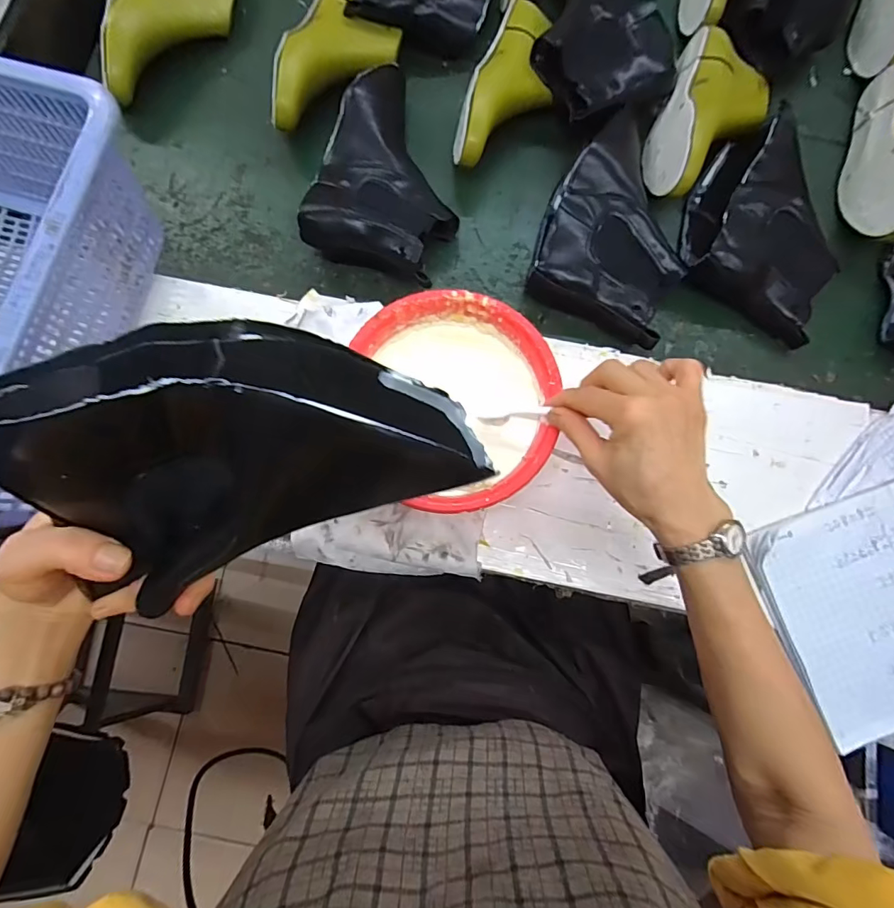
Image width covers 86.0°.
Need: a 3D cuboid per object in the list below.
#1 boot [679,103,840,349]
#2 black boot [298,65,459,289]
[{"bbox_3d":[0.355,-0.253,0.525,0.169,0.072,0.208,26,81,5],"label":"boot"},{"bbox_3d":[-0.055,-0.315,0.544,0.153,0.070,0.260,17,80,3],"label":"black boot"}]

